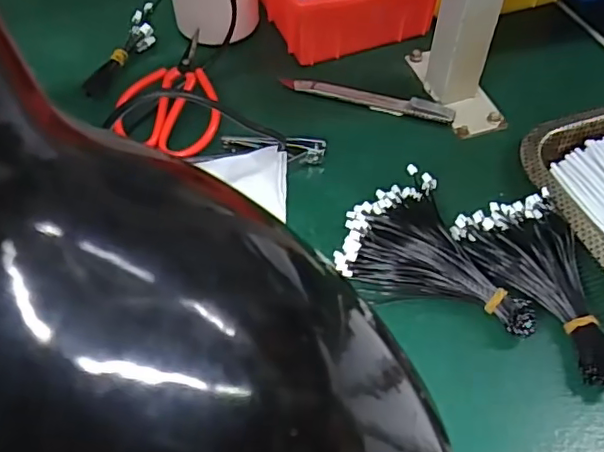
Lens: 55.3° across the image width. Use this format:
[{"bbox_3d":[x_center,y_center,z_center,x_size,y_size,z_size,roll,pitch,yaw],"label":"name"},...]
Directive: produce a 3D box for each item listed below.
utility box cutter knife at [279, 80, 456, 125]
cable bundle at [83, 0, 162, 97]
[{"bbox_3d":[0.051,-0.100,0.450,0.134,0.010,0.015,15,55,10],"label":"utility box cutter knife"},{"bbox_3d":[-0.140,-0.163,0.486,0.029,0.018,0.155,10,54,6],"label":"cable bundle"}]

